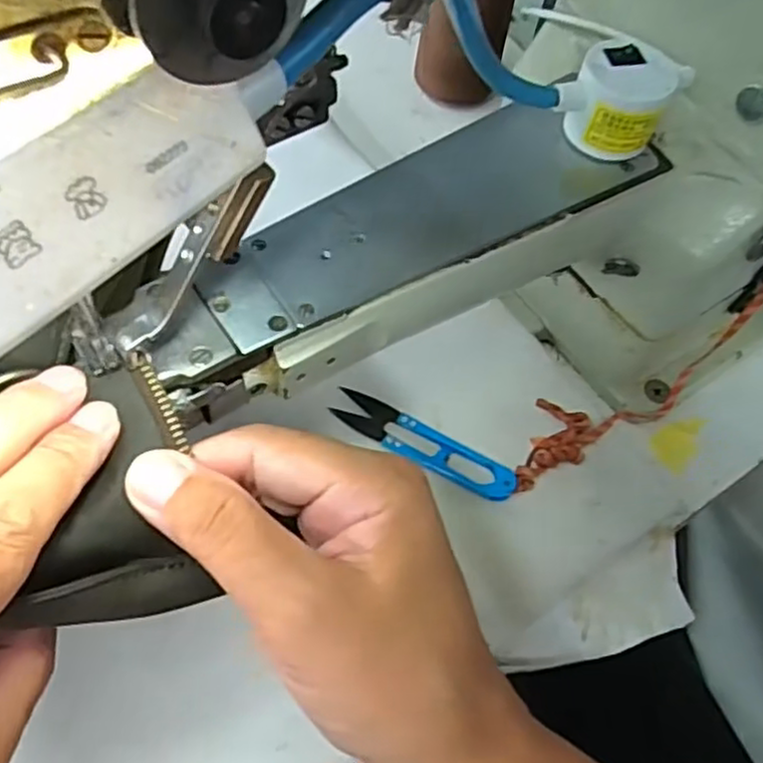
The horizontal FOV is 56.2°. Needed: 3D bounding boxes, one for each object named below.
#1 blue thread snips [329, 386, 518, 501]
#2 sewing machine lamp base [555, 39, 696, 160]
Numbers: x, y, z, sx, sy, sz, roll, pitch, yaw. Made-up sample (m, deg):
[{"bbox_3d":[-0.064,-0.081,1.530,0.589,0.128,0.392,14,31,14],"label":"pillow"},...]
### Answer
[{"bbox_3d":[0.022,0.032,0.366,0.100,0.009,0.022,29,63,13],"label":"blue thread snips"},{"bbox_3d":[0.096,-0.113,0.285,0.037,0.034,0.043,34,64,16],"label":"sewing machine lamp base"}]

